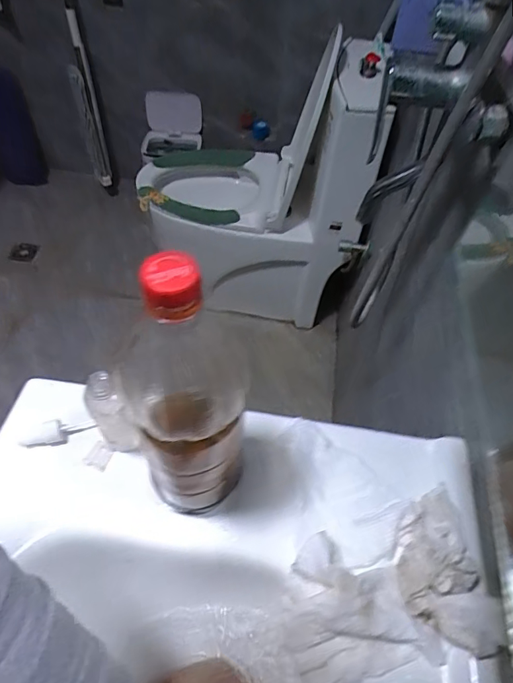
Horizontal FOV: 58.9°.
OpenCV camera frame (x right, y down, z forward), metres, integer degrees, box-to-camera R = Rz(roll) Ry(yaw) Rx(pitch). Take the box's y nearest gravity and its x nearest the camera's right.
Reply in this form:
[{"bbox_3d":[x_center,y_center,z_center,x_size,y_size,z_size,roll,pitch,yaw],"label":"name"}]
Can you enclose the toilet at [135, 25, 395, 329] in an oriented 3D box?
[{"bbox_3d":[-0.027,-0.489,1.410,0.643,0.743,0.502,6,54,1],"label":"toilet"}]

